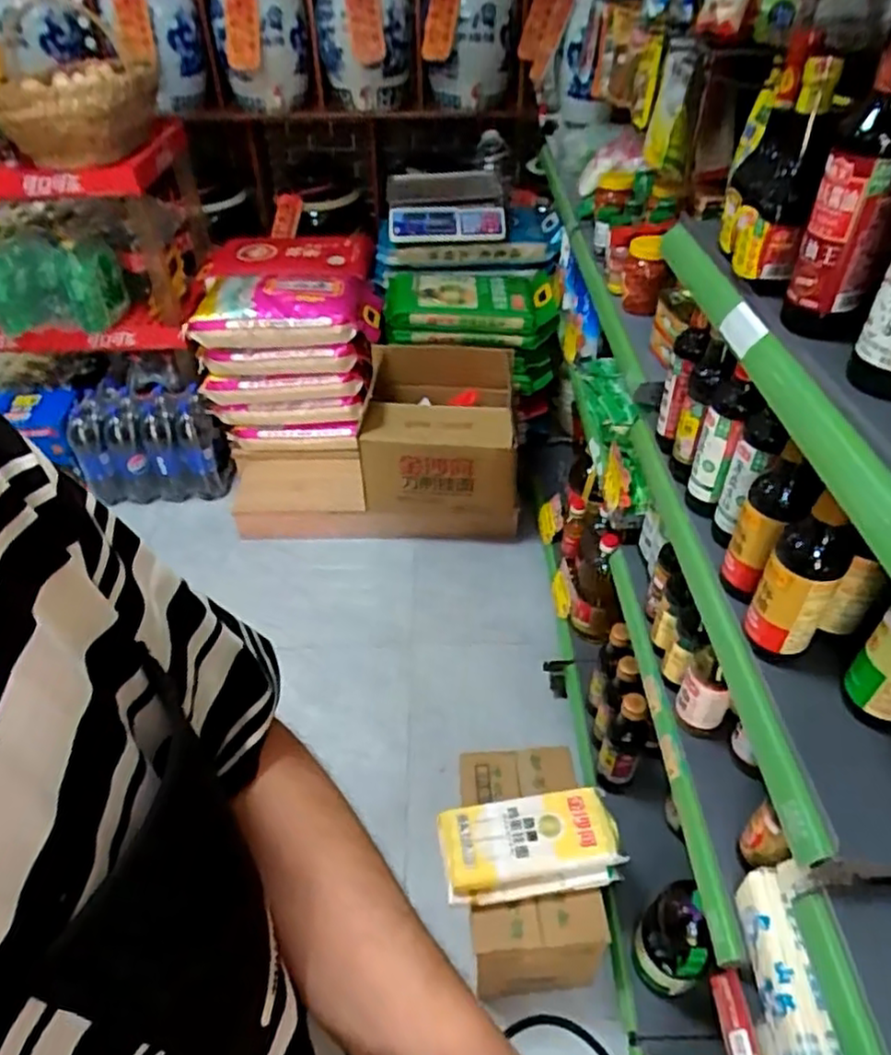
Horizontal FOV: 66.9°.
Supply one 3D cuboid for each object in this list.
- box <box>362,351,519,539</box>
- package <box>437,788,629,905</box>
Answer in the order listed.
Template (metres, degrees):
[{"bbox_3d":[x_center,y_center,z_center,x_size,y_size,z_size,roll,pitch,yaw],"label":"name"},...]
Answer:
[{"bbox_3d":[-0.007,-0.218,1.898,0.431,0.475,0.273,6,44,6],"label":"box"},{"bbox_3d":[0.134,0.501,1.068,0.277,0.058,0.140,-5,44,-6],"label":"package"}]

